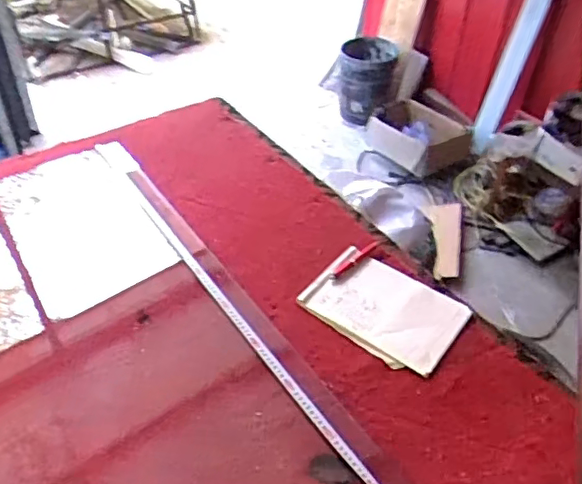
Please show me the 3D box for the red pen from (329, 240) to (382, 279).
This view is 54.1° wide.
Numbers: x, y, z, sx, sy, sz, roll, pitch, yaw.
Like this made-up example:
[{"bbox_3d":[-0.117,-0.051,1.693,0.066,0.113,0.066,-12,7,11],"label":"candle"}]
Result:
[{"bbox_3d":[0.127,0.029,1.108,0.016,0.007,0.161,33,48,27],"label":"red pen"}]

